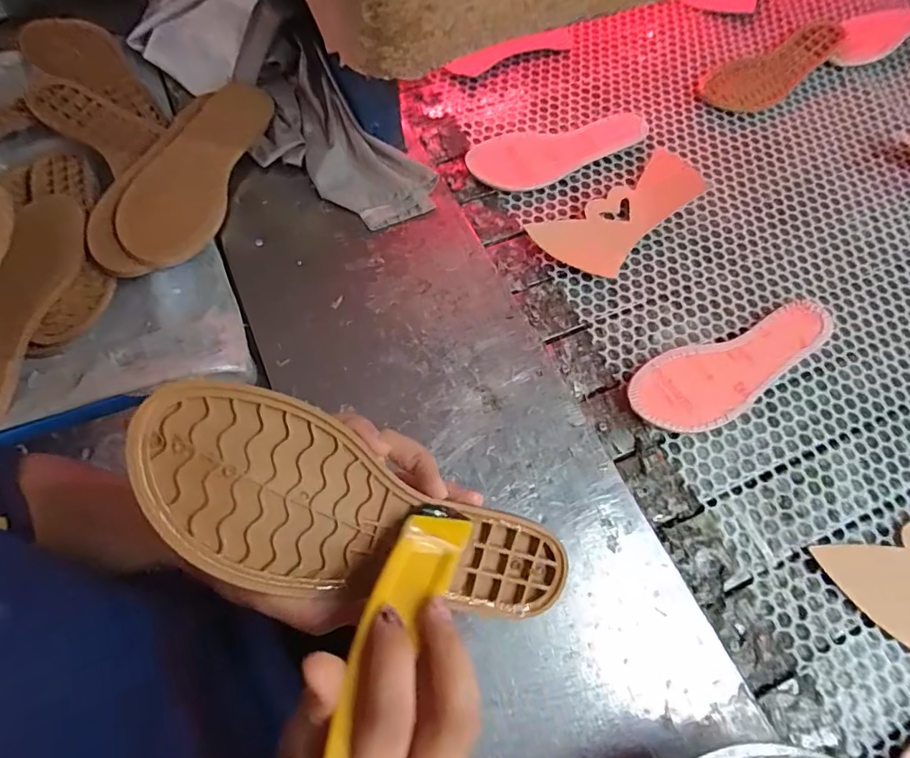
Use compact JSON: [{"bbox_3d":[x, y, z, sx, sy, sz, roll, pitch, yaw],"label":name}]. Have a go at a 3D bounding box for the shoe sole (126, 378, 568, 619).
[{"bbox_3d":[-0.043,0.077,0.264,0.235,0.023,0.078,27,65,-20],"label":"shoe sole"}]

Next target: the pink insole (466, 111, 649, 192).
[{"bbox_3d":[0.126,-0.279,0.608,0.232,0.011,0.082,-22,69,-11],"label":"pink insole"}]

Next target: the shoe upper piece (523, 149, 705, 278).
[{"bbox_3d":[0.195,-0.185,0.568,0.220,0.008,0.094,-33,71,-15],"label":"shoe upper piece"}]

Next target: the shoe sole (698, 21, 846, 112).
[{"bbox_3d":[0.429,-0.411,0.668,0.238,0.014,0.081,-26,69,-12],"label":"shoe sole"}]

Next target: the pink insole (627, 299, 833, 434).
[{"bbox_3d":[0.276,-0.012,0.486,0.235,0.011,0.078,-21,69,-10],"label":"pink insole"}]

